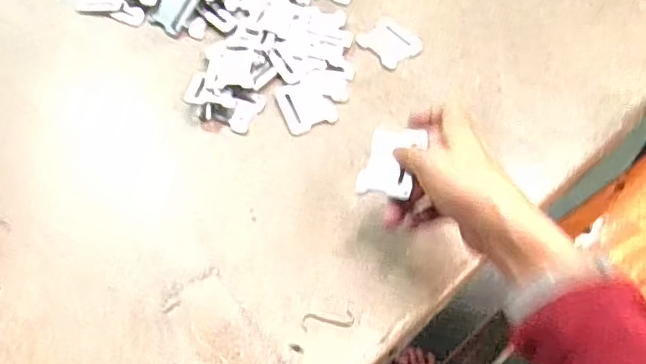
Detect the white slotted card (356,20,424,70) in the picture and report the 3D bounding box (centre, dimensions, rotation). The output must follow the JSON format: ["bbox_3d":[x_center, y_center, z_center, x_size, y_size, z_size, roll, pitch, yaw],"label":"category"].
[{"bbox_3d":[0.065,-0.136,0.567,0.047,0.004,0.055,-37,62,-18],"label":"white slotted card"}]

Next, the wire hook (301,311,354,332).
[{"bbox_3d":[0.004,0.101,0.430,0.037,0.004,0.013,-7,57,0],"label":"wire hook"}]

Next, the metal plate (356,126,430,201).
[{"bbox_3d":[0.048,-0.015,0.421,0.040,0.005,0.056,4,62,27],"label":"metal plate"}]

